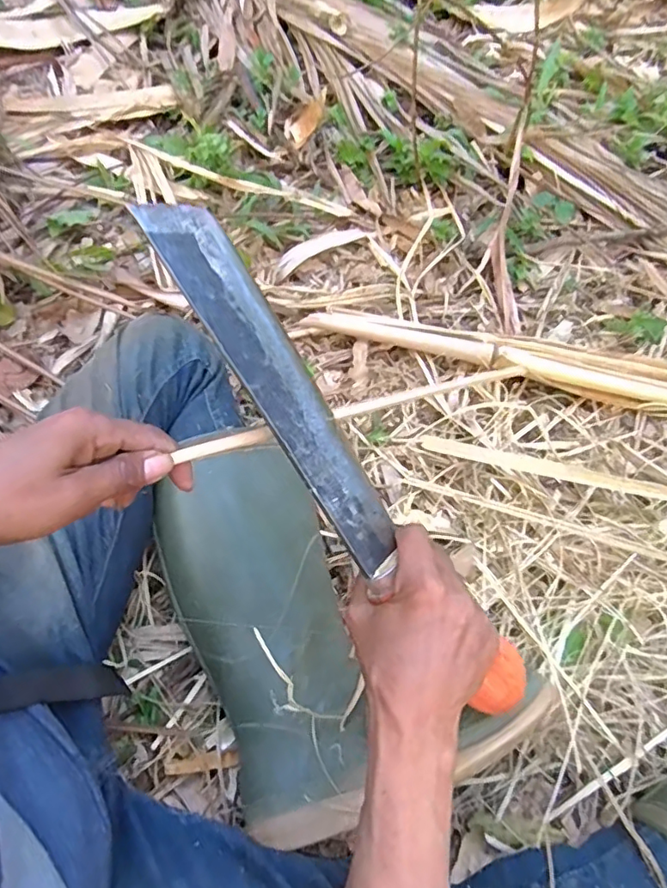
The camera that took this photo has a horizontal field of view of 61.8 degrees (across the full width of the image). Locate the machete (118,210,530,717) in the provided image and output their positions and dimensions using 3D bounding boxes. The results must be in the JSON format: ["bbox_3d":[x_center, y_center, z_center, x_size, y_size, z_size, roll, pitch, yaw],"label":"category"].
[{"bbox_3d":[0.012,0.026,0.341,0.049,0.016,0.375,-39,103,-20],"label":"machete"}]

